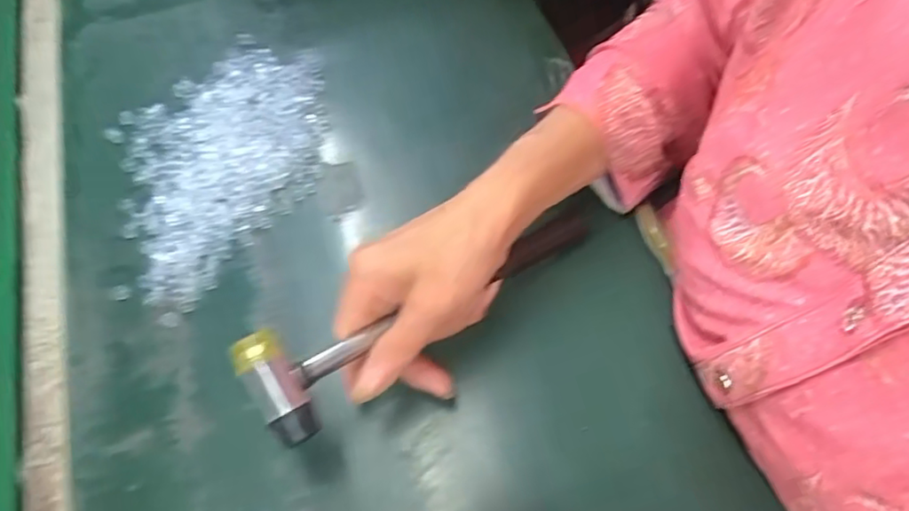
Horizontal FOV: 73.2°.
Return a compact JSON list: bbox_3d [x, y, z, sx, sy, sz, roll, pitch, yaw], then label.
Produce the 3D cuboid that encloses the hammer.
[{"bbox_3d":[-0.004,0.028,0.364,0.240,0.024,0.056,-25,63,-28],"label":"hammer"}]

